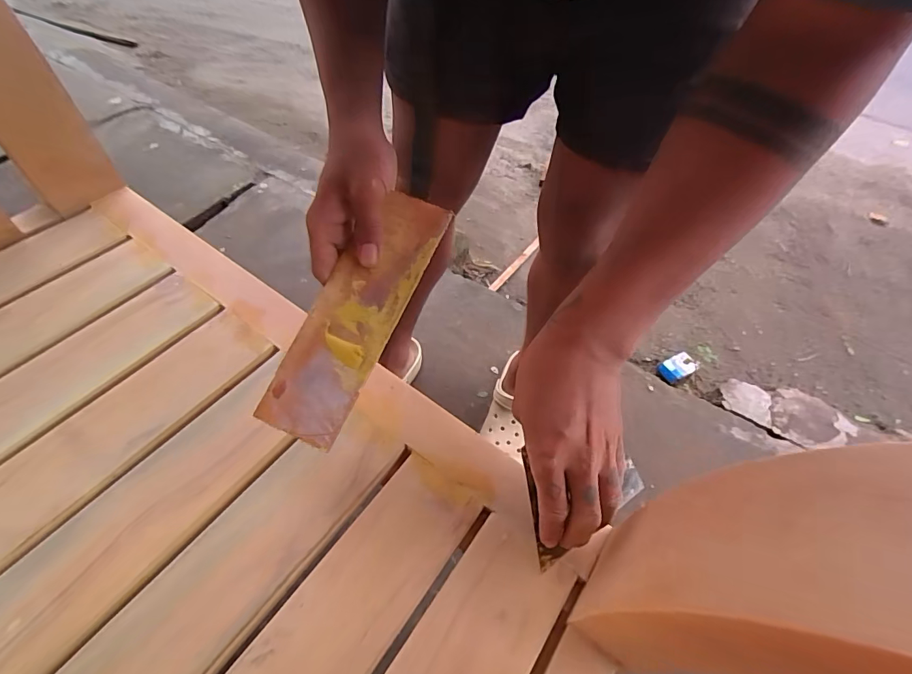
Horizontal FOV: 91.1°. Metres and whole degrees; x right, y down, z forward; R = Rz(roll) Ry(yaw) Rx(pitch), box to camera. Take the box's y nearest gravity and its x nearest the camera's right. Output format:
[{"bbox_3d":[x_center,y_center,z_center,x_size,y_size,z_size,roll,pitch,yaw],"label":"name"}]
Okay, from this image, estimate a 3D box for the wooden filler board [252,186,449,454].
[{"bbox_3d":[-0.072,-0.021,0.330,0.060,0.005,0.197,23,74,8],"label":"wooden filler board"}]

